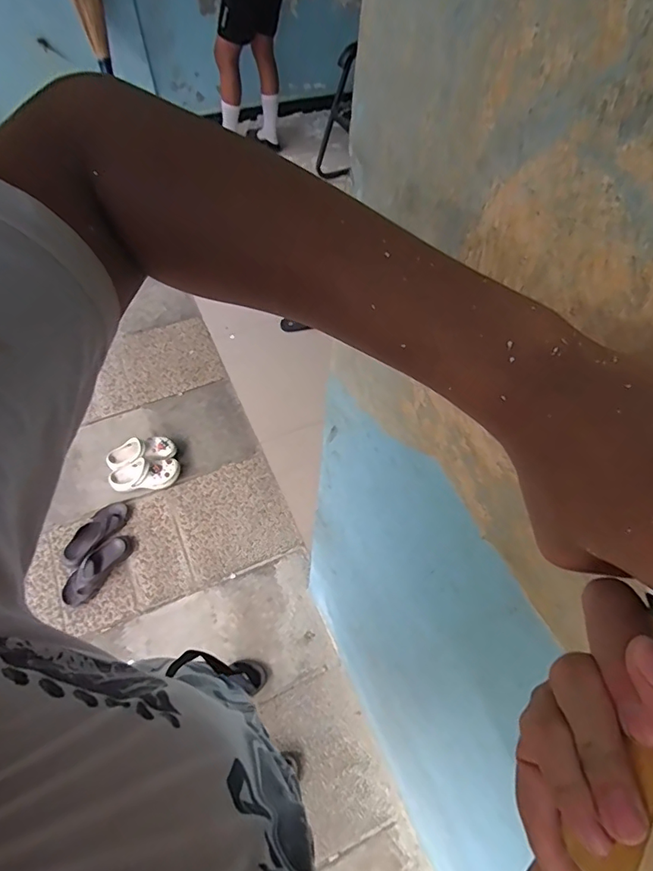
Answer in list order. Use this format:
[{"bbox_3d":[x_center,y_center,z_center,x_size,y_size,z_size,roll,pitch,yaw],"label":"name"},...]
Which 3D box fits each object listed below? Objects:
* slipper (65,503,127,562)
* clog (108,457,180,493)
[{"bbox_3d":[-0.795,0.336,1.656,0.100,0.055,0.252,37,63,17],"label":"slipper"},{"bbox_3d":[-0.673,0.148,1.760,0.247,0.078,0.103,-6,59,-7],"label":"clog"}]

